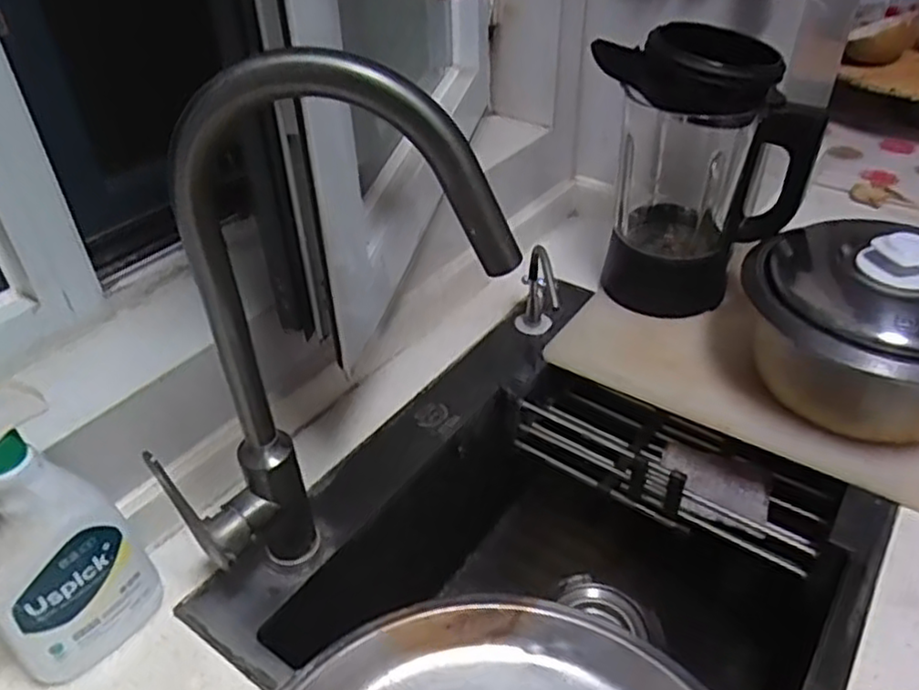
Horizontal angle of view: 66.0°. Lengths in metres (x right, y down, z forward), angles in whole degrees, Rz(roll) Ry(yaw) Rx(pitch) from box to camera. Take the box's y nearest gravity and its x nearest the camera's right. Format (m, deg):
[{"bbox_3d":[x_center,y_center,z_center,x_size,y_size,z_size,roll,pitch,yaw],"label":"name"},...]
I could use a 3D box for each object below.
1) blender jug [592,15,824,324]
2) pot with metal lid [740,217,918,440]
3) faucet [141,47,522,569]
[{"bbox_3d":[0.259,-0.181,0.806,0.118,0.308,0.214,-27,44,-28],"label":"blender jug"},{"bbox_3d":[0.408,-0.014,0.695,0.258,0.165,0.215,17,42,23],"label":"pot with metal lid"},{"bbox_3d":[-0.094,0.020,0.477,0.248,0.402,0.071,-7,38,-6],"label":"faucet"}]

